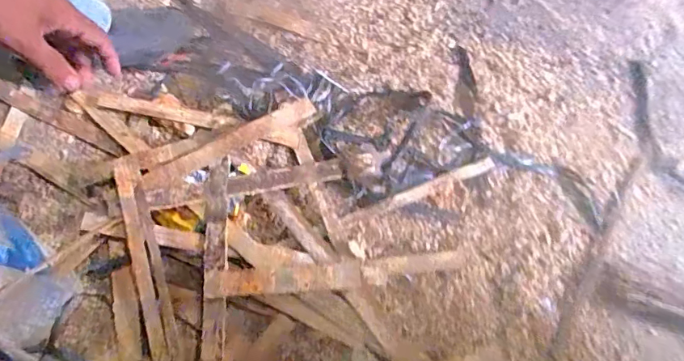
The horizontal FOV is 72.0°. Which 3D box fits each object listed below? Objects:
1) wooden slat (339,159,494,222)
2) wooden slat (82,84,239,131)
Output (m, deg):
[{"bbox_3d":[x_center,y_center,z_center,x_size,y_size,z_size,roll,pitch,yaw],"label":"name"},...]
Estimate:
[{"bbox_3d":[0.126,0.016,0.757,0.269,0.013,0.020,-20,74,-8],"label":"wooden slat"},{"bbox_3d":[-0.299,-0.116,0.768,0.256,0.010,0.029,11,72,1],"label":"wooden slat"}]

